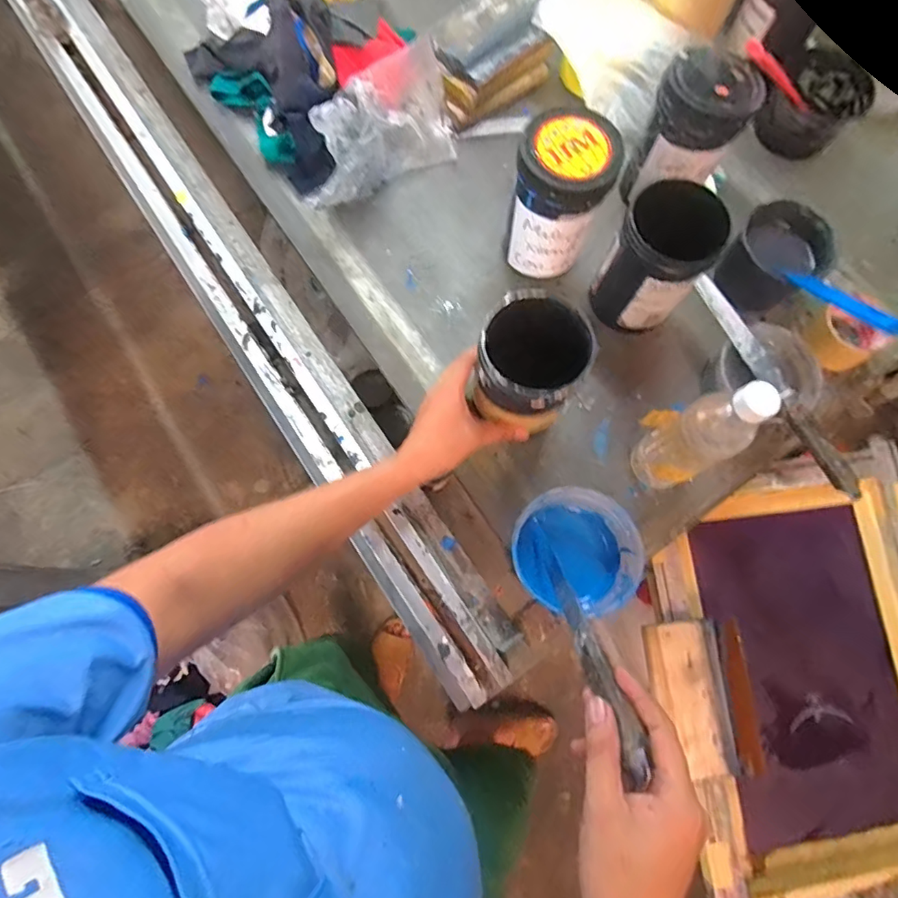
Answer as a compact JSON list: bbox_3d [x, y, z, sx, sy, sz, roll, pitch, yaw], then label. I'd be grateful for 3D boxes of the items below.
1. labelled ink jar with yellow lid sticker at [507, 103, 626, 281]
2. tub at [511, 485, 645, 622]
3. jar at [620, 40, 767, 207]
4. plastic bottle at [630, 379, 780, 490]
[{"bbox_3d":[0.129,-0.293,0.622,0.100,0.180,0.107,1,74,-2],"label":"labelled ink jar with yellow lid sticker"},{"bbox_3d":[0.130,0.109,0.556,0.125,0.066,0.122,1,74,-2],"label":"tub"},{"bbox_3d":[0.291,-0.385,0.636,0.101,0.160,0.105,1,74,-2],"label":"jar"},{"bbox_3d":[0.253,-0.009,0.529,0.063,0.213,0.063,1,74,-2],"label":"plastic bottle"}]

